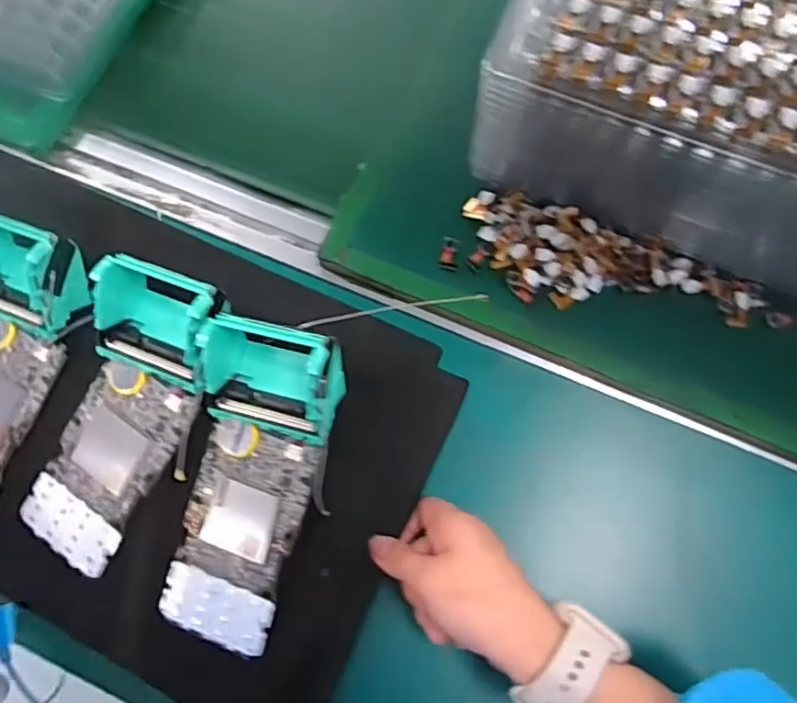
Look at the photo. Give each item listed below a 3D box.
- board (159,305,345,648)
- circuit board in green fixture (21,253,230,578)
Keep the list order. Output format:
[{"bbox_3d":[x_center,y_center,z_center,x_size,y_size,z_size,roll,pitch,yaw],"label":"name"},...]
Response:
[{"bbox_3d":[-0.083,0.075,0.345,0.073,0.041,0.188,17,103,6],"label":"board"},{"bbox_3d":[-0.161,0.038,0.361,0.089,0.044,0.188,27,101,8],"label":"circuit board in green fixture"}]

